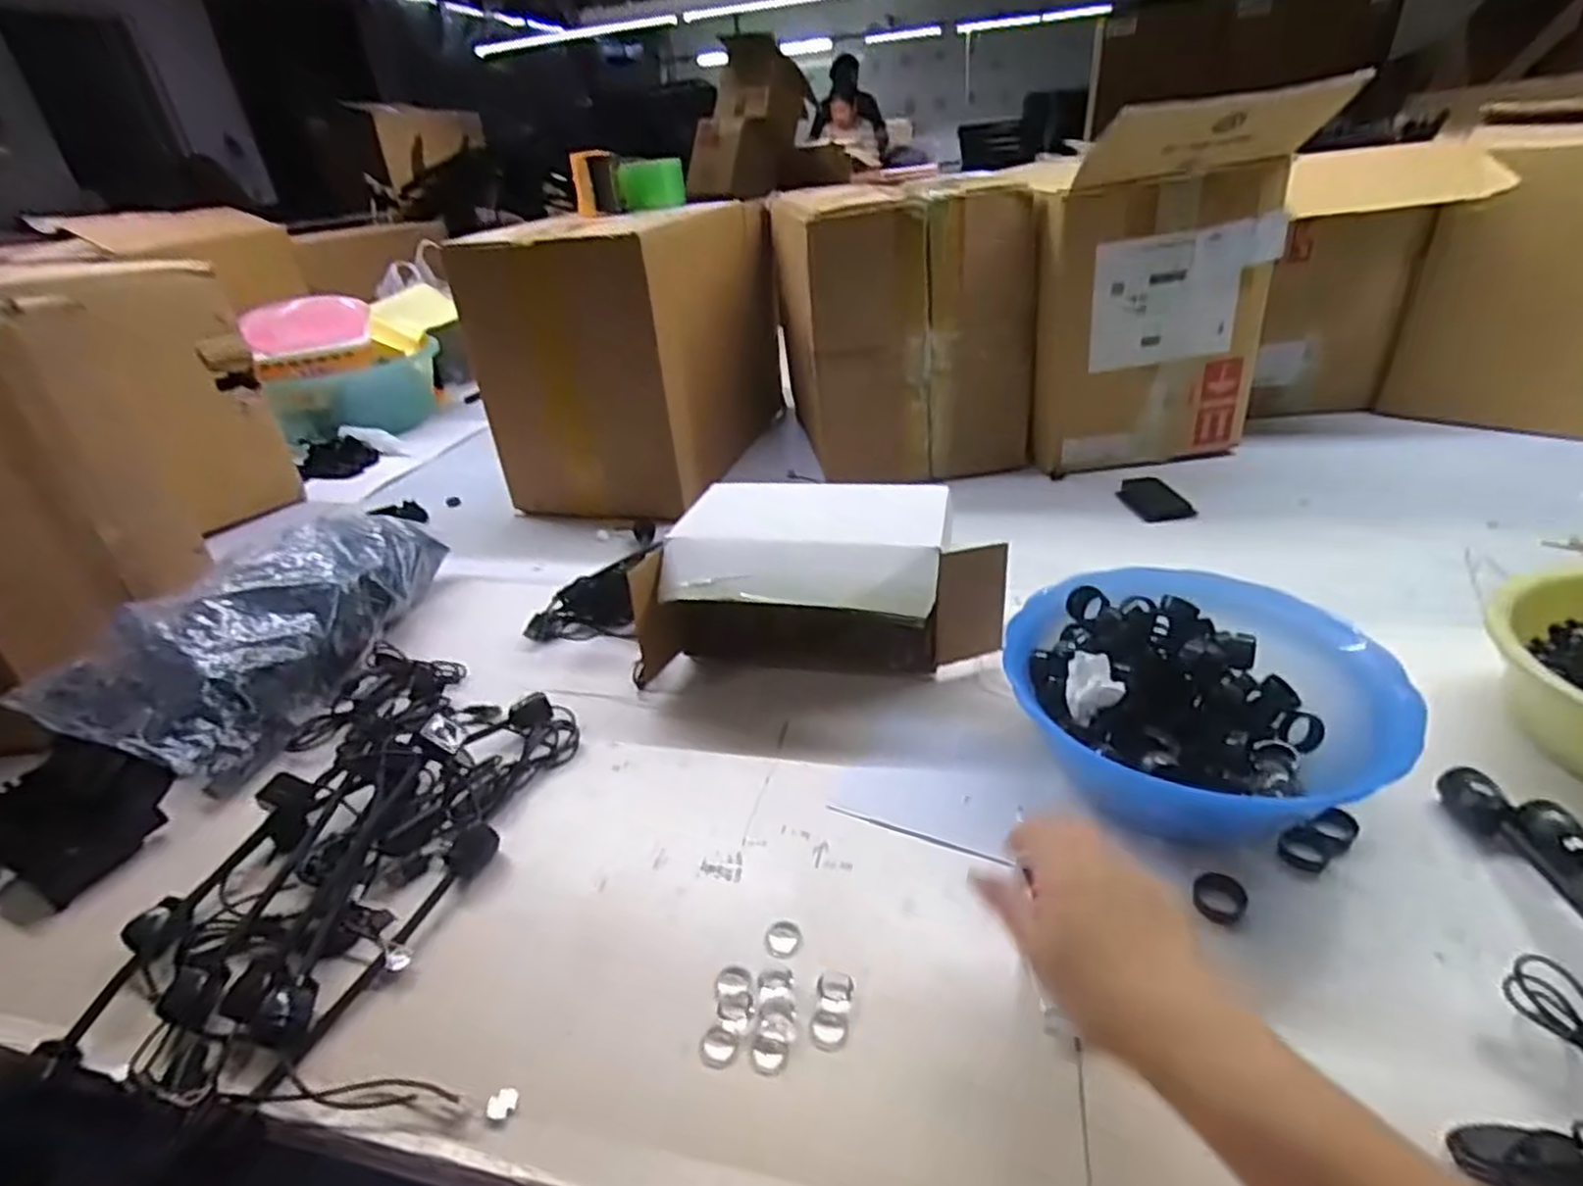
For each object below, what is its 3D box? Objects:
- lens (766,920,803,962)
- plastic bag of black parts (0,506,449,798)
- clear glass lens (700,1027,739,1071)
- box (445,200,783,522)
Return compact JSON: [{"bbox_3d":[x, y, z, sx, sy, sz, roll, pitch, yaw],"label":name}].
[{"bbox_3d":[-0.005,0.215,0.467,0.022,0.004,0.023,7,34,21],"label":"lens"},{"bbox_3d":[-0.520,0.032,0.755,0.198,0.103,0.356,3,32,14],"label":"plastic bag of black parts"},{"bbox_3d":[-0.040,0.251,0.415,0.021,0.005,0.019,14,37,29],"label":"clear glass lens"},{"bbox_3d":[-0.212,-0.365,1.117,0.275,0.344,0.457,5,33,17],"label":"box"}]

